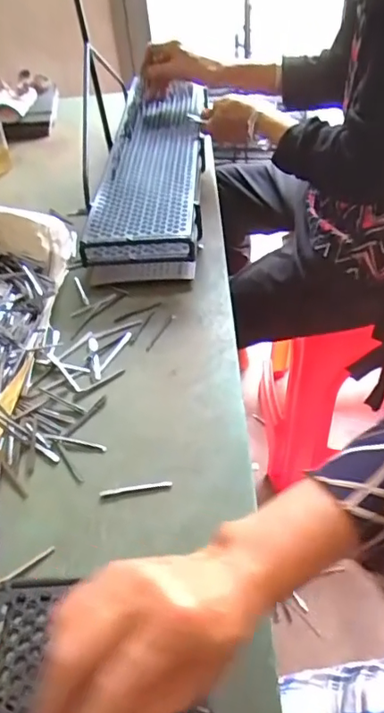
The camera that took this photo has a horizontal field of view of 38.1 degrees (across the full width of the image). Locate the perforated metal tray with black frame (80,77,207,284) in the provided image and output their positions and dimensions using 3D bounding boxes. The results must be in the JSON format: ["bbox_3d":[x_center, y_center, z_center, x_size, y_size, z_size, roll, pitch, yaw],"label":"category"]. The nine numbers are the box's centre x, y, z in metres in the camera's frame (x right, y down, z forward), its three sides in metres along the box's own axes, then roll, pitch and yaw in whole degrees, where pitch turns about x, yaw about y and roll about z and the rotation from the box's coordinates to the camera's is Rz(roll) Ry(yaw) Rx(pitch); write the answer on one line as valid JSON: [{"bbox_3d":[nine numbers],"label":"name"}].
[{"bbox_3d":[-0.060,-0.311,0.915,0.151,0.081,0.546,-2,44,5],"label":"perforated metal tray with black frame"}]

